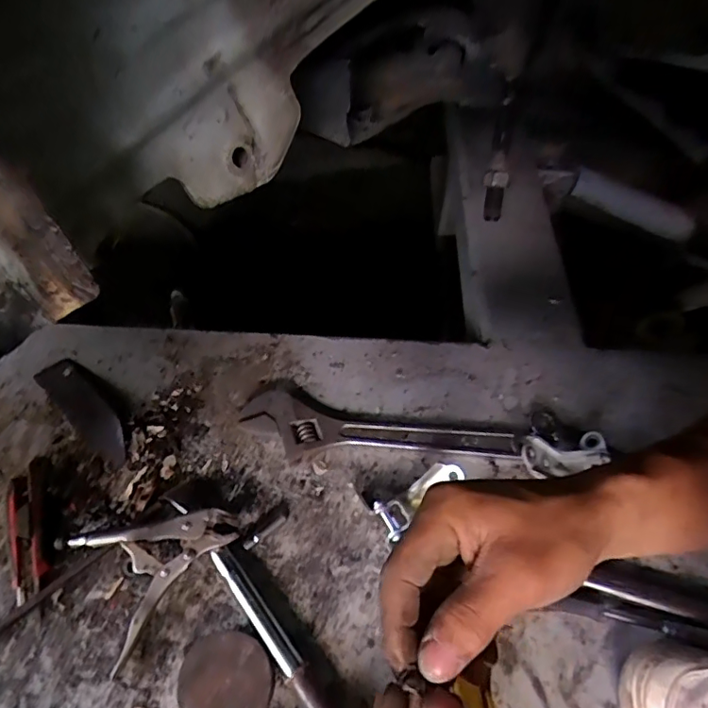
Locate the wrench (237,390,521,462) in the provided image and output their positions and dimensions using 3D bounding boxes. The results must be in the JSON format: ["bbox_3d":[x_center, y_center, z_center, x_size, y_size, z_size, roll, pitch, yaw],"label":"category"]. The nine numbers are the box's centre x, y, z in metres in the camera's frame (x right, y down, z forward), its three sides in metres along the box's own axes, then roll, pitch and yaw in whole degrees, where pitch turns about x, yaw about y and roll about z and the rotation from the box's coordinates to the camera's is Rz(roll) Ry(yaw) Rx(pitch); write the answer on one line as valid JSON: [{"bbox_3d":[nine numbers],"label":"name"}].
[{"bbox_3d":[0.030,0.093,0.626,0.327,0.031,0.072,4,53,2],"label":"wrench"}]

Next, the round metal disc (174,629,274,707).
[{"bbox_3d":[-0.113,0.296,0.471,0.081,0.027,0.078,0,53,0],"label":"round metal disc"}]

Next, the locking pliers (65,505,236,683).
[{"bbox_3d":[-0.190,0.207,0.531,0.144,0.036,0.120,-28,58,-20],"label":"locking pliers"}]

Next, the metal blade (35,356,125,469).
[{"bbox_3d":[-0.334,0.062,0.660,0.195,0.014,0.055,37,61,24],"label":"metal blade"}]

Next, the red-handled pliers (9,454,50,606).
[{"bbox_3d":[-0.341,0.181,0.555,0.042,0.030,0.141,-16,54,-12],"label":"red-handled pliers"}]

